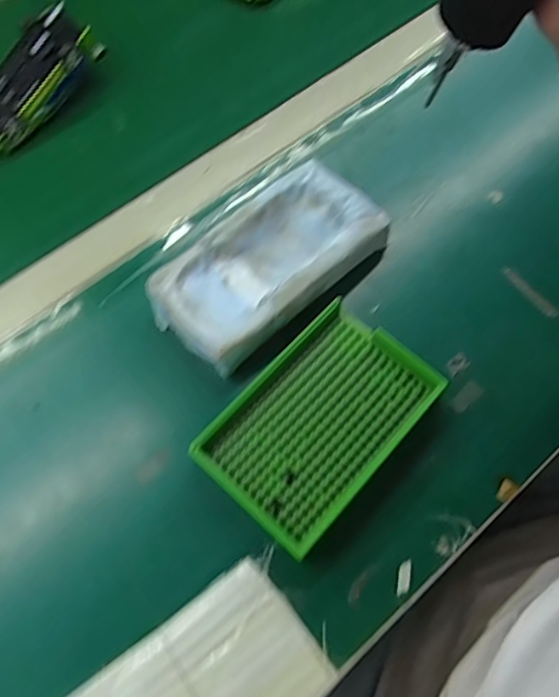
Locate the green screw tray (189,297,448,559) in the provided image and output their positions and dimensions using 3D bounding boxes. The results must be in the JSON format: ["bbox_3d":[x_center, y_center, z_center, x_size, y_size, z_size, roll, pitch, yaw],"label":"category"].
[{"bbox_3d":[0.024,0.044,0.336,0.091,0.023,0.138,41,73,12],"label":"green screw tray"}]

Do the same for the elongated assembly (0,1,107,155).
[{"bbox_3d":[-0.211,-0.222,0.452,0.059,0.028,0.133,41,89,12],"label":"elongated assembly"}]

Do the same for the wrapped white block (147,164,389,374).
[{"bbox_3d":[-0.006,-0.059,0.378,0.085,0.036,0.160,43,74,13],"label":"wrapped white block"}]

